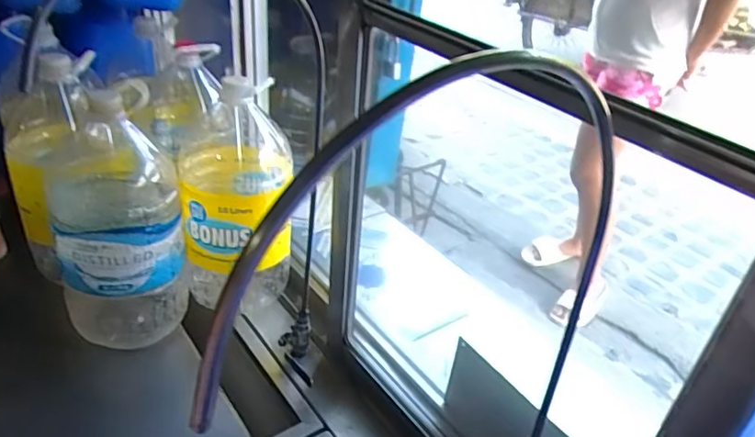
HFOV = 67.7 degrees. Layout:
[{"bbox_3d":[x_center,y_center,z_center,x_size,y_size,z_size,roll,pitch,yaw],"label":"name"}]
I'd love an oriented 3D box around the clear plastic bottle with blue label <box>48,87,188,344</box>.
[{"bbox_3d":[-0.422,0.001,0.910,0.192,0.404,0.208,-10,36,-23],"label":"clear plastic bottle with blue label"}]

